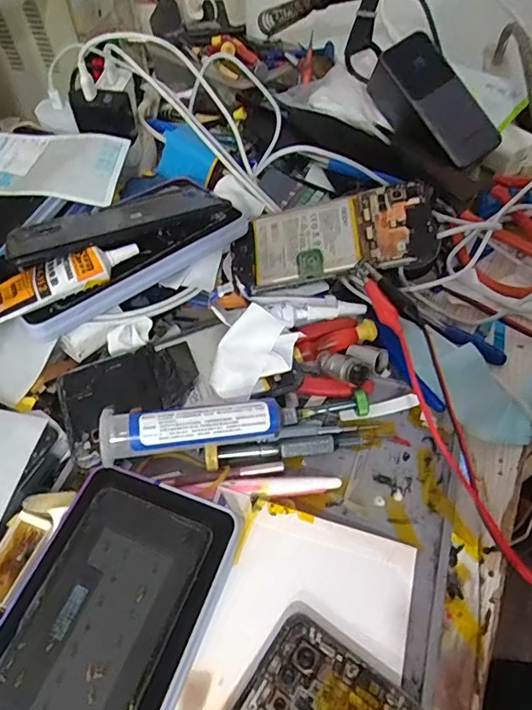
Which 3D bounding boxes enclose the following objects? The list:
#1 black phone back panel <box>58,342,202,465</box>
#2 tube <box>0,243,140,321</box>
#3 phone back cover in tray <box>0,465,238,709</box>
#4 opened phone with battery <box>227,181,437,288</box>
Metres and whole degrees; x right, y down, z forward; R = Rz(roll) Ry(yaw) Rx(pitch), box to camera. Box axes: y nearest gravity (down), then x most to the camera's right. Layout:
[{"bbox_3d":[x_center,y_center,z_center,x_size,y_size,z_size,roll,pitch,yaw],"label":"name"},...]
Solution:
[{"bbox_3d":[-0.093,0.022,0.327,0.092,0.014,0.068,-27,56,-16],"label":"black phone back panel"},{"bbox_3d":[-0.148,-0.052,0.338,0.120,0.026,0.036,-30,57,-19],"label":"tube"},{"bbox_3d":[-0.093,0.151,0.236,0.099,0.017,0.184,16,55,14],"label":"phone back cover in tray"},{"bbox_3d":[0.052,-0.094,0.384,0.155,0.011,0.071,-5,69,14],"label":"opened phone with battery"}]

